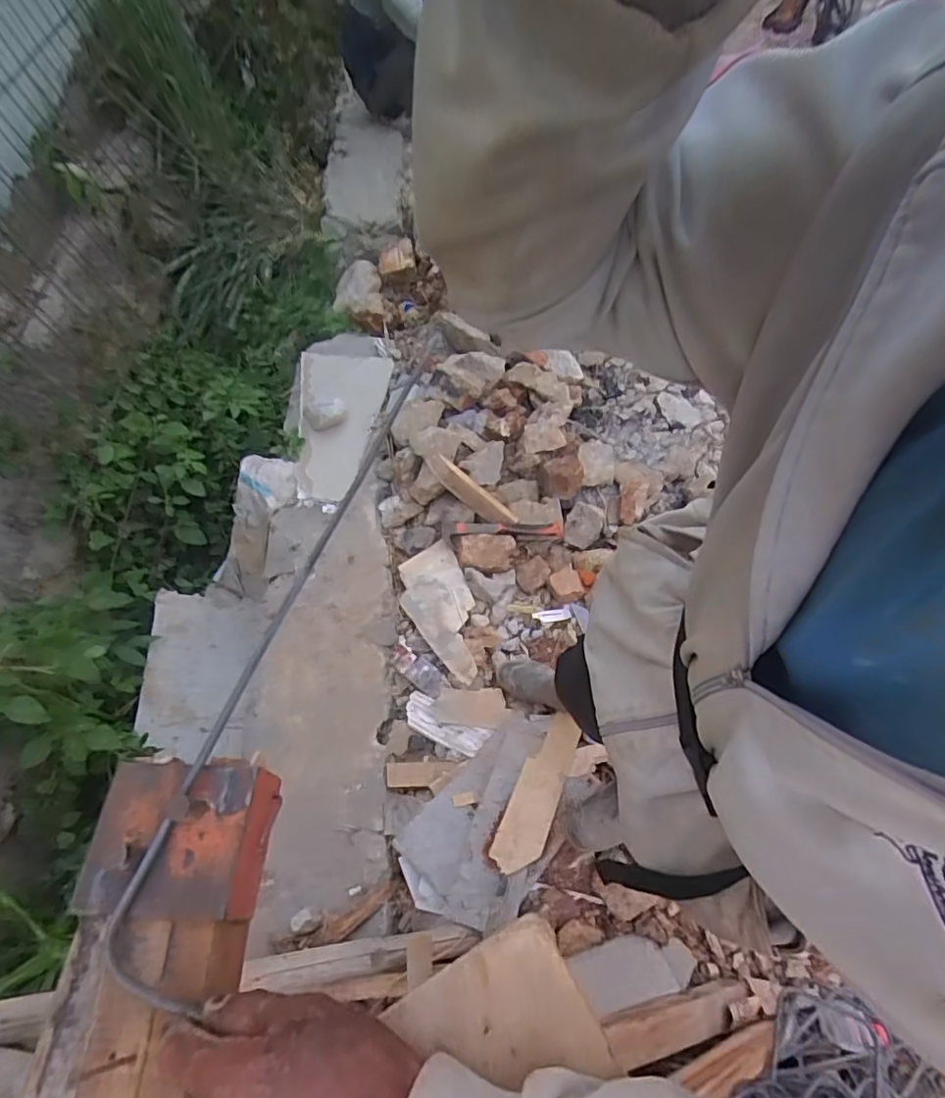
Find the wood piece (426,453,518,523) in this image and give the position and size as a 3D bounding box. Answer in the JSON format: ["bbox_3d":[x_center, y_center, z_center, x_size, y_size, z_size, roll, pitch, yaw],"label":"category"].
[{"bbox_3d":[-0.006,-0.168,1.657,0.305,0.023,0.077,39,67,3],"label":"wood piece"}]

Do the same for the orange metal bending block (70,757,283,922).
[{"bbox_3d":[-0.193,0.189,0.382,0.107,0.049,0.094,1,60,3],"label":"orange metal bending block"}]

